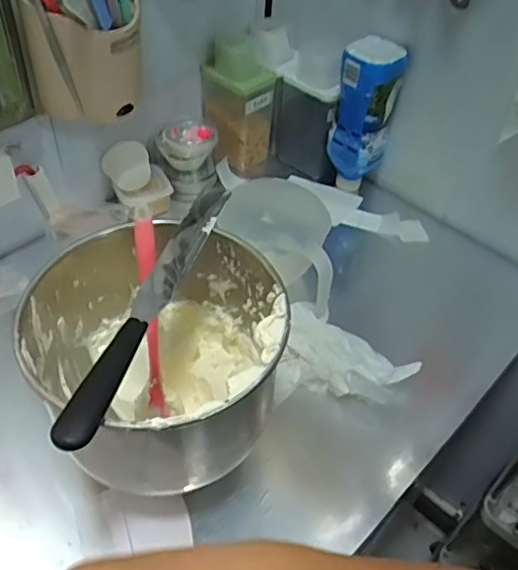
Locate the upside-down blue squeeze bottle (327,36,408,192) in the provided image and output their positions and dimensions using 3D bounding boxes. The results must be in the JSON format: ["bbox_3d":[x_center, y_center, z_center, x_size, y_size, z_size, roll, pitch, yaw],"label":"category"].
[{"bbox_3d":[0.160,-0.256,0.919,0.087,0.222,0.096,17,48,11],"label":"upside-down blue squeeze bottle"}]

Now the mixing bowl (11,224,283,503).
[{"bbox_3d":[-0.092,0.076,0.572,0.221,0.184,0.220,2,47,-2],"label":"mixing bowl"}]

